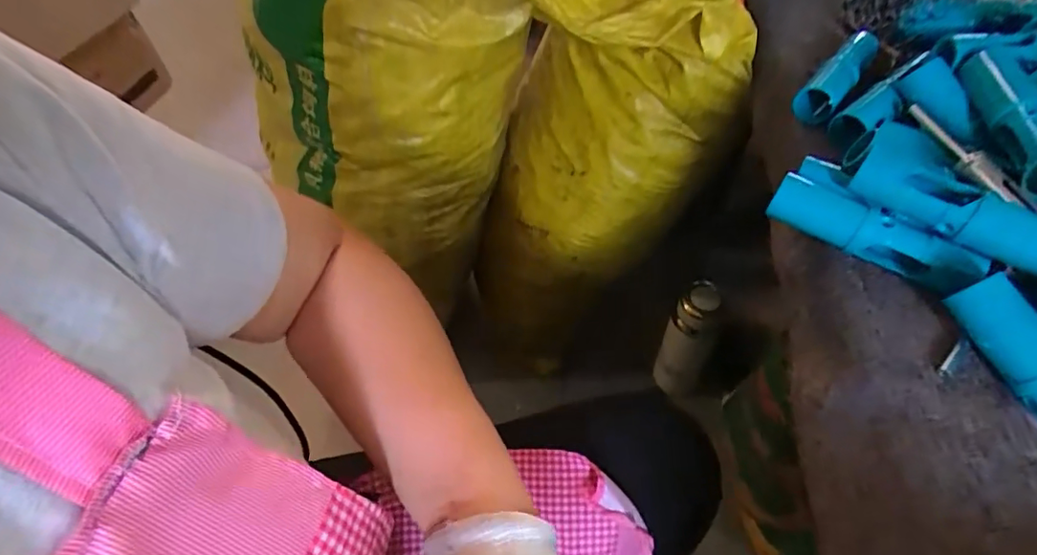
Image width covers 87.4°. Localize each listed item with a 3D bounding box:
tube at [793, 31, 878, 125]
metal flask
[{"bbox_3d":[0.262,-0.168,0.443,0.027,0.023,0.141,30,58,24],"label":"tube"},{"bbox_3d":[0.266,0.102,0.853,0.073,0.224,0.071,23,56,20],"label":"metal flask"}]

